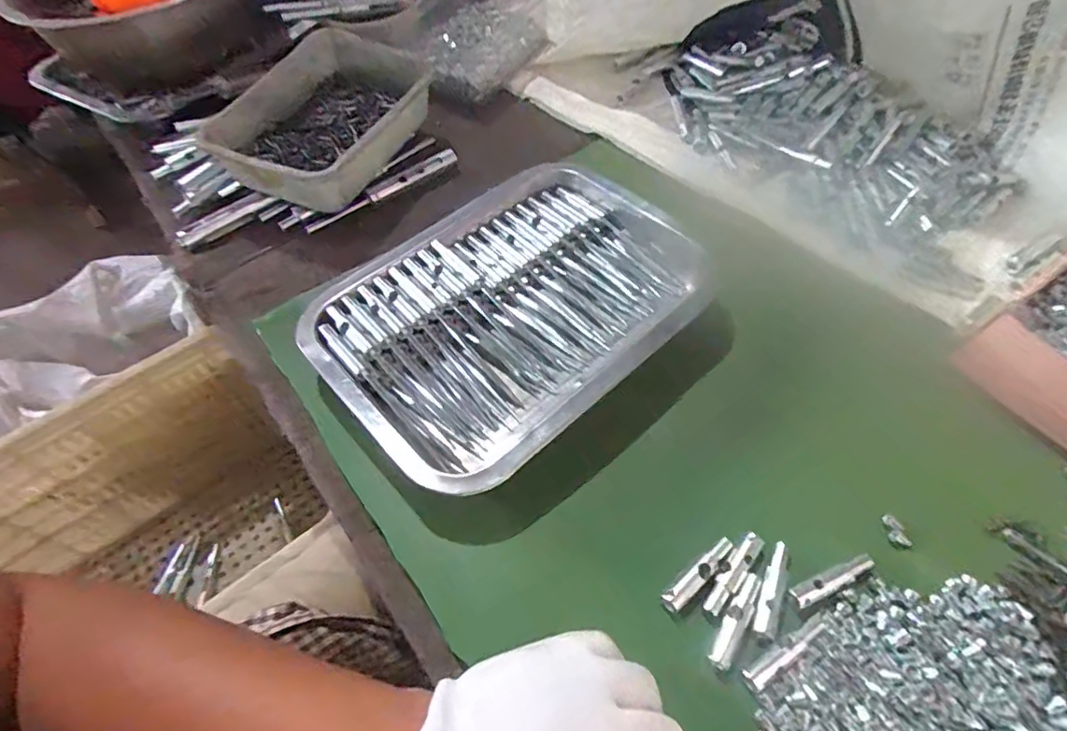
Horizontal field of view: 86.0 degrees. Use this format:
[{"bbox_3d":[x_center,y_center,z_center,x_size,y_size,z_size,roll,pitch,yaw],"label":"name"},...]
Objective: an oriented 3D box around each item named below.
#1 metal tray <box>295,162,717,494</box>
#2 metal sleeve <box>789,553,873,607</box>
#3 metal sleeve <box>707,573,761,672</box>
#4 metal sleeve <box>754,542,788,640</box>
[{"bbox_3d":[-0.007,-0.043,0.398,0.268,0.046,0.191,-38,64,-20],"label":"metal tray"},{"bbox_3d":[0.160,0.114,0.305,0.049,0.004,0.011,-22,60,-12],"label":"metal sleeve"},{"bbox_3d":[0.105,0.131,0.296,0.011,0.005,0.051,28,63,18],"label":"metal sleeve"},{"bbox_3d":[0.127,0.118,0.303,0.011,0.006,0.050,19,61,13],"label":"metal sleeve"}]

